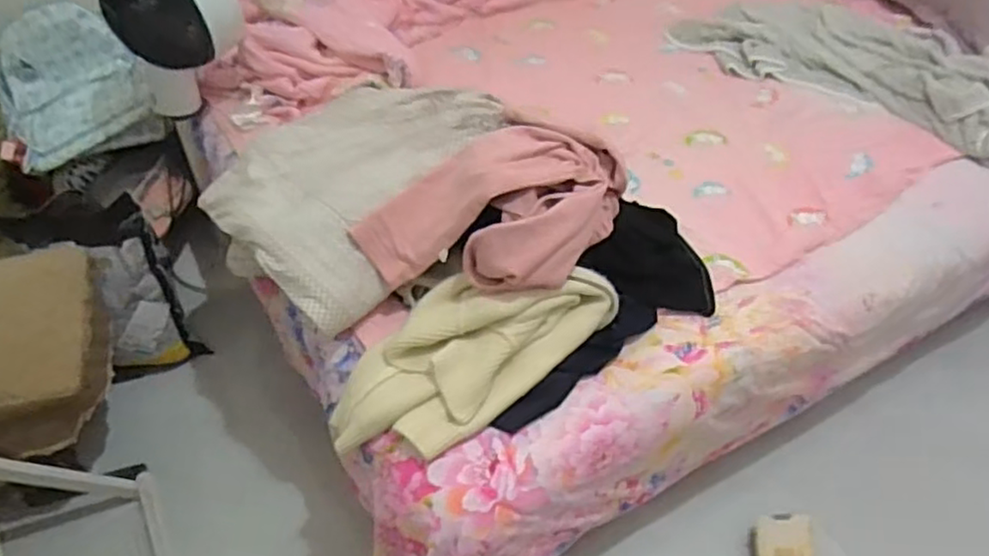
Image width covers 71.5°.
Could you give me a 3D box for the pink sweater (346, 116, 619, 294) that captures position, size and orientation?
[{"bbox_3d":[0.014,-0.111,1.063,0.284,0.148,0.362,36,57,25],"label":"pink sweater"}]

